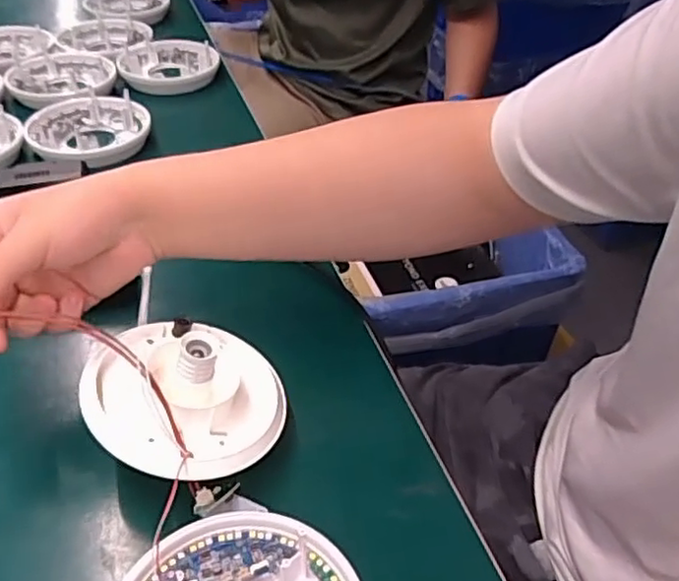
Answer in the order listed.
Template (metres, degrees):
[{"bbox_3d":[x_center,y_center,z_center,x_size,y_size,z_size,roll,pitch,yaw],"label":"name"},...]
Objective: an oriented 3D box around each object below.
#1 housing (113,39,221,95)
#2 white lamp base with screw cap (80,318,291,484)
[{"bbox_3d":[-0.229,-0.305,0.873,0.127,0.028,0.127,-10,44,-14],"label":"housing"},{"bbox_3d":[-0.091,0.059,0.405,0.125,0.053,0.117,5,39,-22],"label":"white lamp base with screw cap"}]

